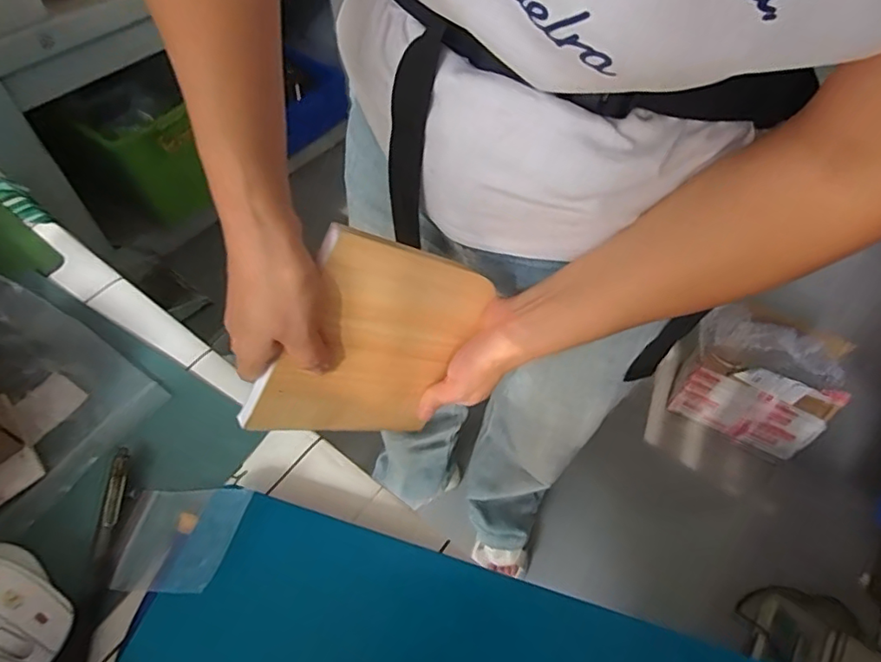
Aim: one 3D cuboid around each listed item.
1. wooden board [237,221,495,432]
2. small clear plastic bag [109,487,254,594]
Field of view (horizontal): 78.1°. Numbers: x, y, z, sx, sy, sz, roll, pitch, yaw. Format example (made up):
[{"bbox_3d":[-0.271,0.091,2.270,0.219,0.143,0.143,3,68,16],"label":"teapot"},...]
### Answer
[{"bbox_3d":[-0.042,0.012,0.369,0.137,0.145,0.010,11,26,-44],"label":"wooden board"},{"bbox_3d":[-0.155,0.121,0.320,0.087,0.009,0.059,-11,45,26],"label":"small clear plastic bag"}]

